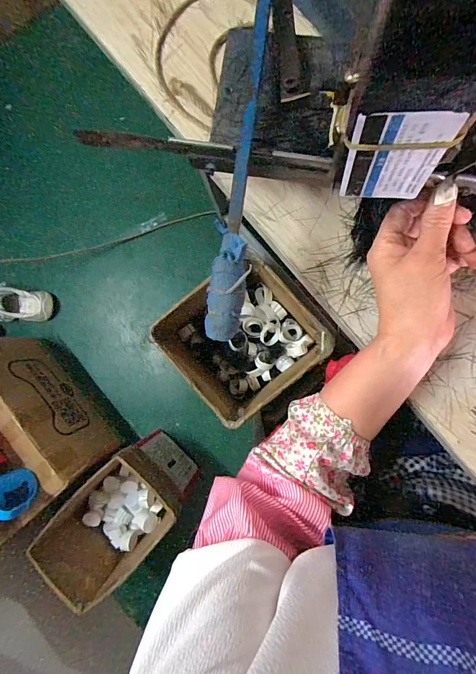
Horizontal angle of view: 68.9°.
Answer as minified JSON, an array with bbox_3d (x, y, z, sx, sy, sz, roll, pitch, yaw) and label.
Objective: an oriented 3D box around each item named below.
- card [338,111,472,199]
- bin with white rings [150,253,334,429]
[{"bbox_3d":[0.097,-0.110,0.218,0.054,0.081,0.004,5,84,10],"label":"card"},{"bbox_3d":[0.020,0.008,0.875,0.306,0.303,0.324,-40,86,4],"label":"bin with white rings"}]

